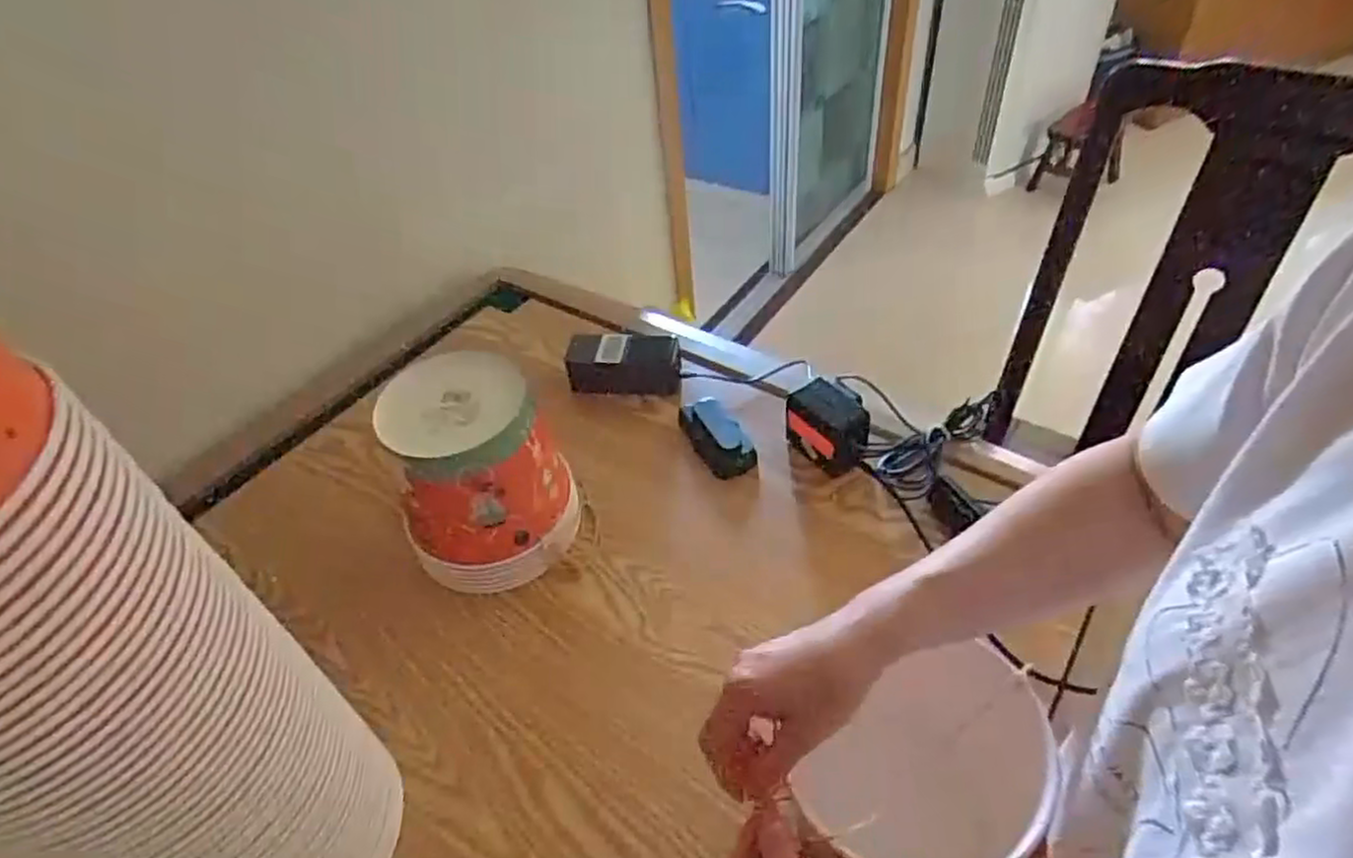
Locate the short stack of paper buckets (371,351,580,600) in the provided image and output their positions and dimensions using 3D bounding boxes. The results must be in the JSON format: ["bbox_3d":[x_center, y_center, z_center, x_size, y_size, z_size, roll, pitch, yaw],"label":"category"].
[{"bbox_3d":[-0.177,0.038,0.689,0.147,0.180,0.140,-16,46,-12],"label":"short stack of paper buckets"}]

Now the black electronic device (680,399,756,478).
[{"bbox_3d":[0.043,0.010,0.820,0.057,0.027,0.105,-18,47,-15],"label":"black electronic device"}]

